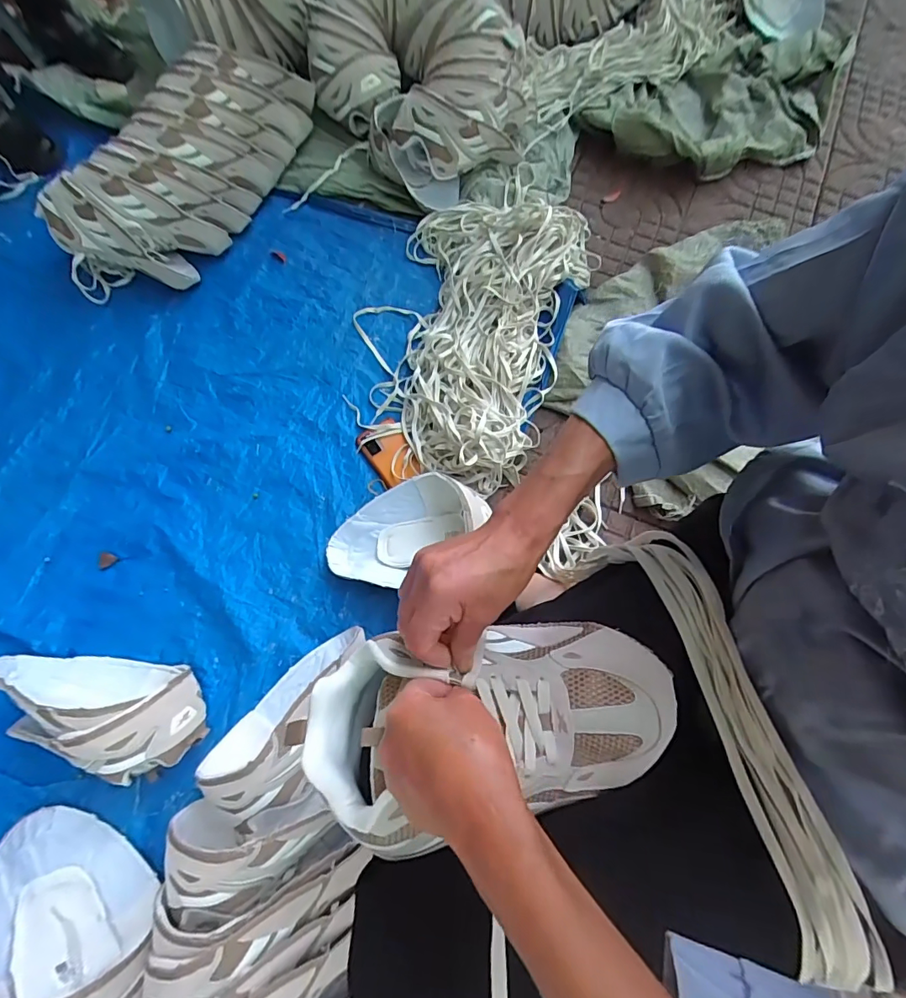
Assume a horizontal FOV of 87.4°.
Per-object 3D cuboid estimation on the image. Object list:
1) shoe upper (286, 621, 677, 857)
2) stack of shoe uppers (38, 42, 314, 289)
[{"bbox_3d":[0.025,0.149,0.323,0.245,0.073,0.122,-8,71,0],"label":"shoe upper"},{"bbox_3d":[-0.472,-0.588,0.855,0.195,0.196,0.484,37,76,13],"label":"stack of shoe uppers"}]

